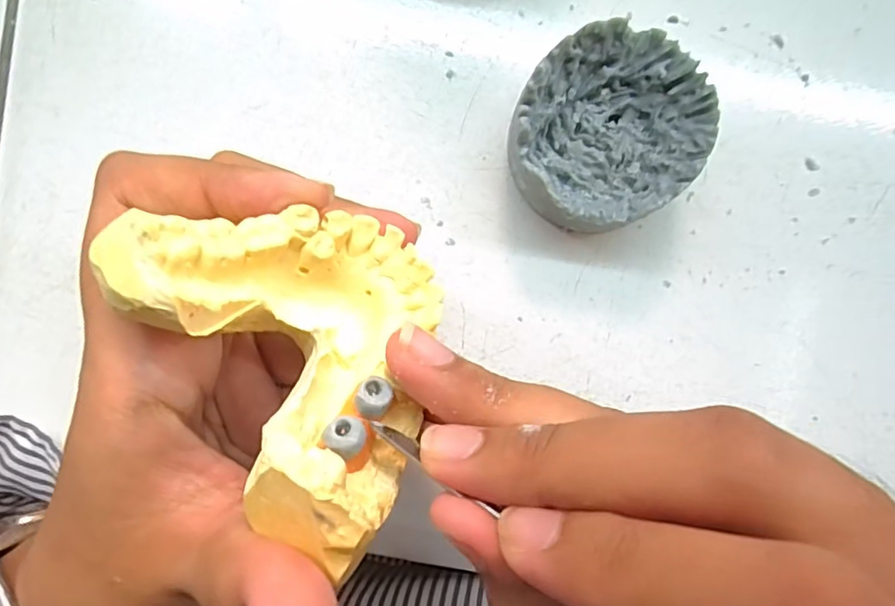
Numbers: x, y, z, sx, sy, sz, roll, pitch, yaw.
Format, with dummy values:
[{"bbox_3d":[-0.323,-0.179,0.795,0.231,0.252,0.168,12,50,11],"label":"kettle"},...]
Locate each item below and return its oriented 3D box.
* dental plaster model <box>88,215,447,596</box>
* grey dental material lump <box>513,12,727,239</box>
[{"bbox_3d":[-0.028,0.012,0.114,0.028,0.057,0.065,-41,80,39],"label":"dental plaster model"},{"bbox_3d":[0.043,-0.047,0.161,0.050,0.028,0.047,0,94,0],"label":"grey dental material lump"}]

